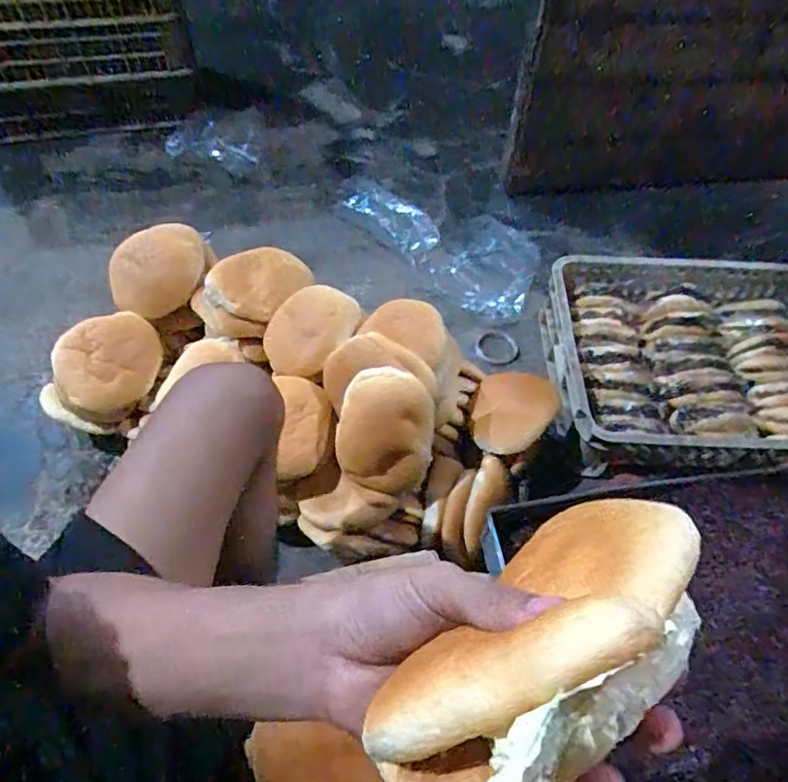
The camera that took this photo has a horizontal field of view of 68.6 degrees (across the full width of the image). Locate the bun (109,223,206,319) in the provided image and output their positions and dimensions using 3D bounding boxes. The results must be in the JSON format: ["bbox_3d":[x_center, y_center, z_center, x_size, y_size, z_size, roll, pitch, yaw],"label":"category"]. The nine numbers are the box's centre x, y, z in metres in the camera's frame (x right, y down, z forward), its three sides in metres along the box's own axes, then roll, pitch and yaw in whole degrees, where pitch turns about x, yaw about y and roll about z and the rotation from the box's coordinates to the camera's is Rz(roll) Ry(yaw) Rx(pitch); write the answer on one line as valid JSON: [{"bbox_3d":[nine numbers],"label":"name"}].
[{"bbox_3d":[-0.427,-0.221,1.062,0.182,0.153,0.070,-13,16,2],"label":"bun"}]

